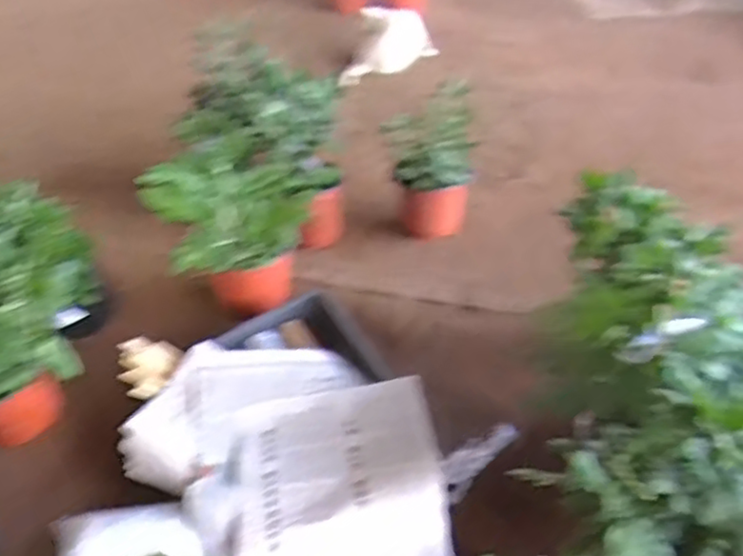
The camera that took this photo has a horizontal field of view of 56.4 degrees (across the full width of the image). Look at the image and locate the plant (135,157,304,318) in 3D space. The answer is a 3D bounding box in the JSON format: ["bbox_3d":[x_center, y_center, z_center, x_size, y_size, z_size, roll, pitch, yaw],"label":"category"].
[{"bbox_3d":[-0.219,-0.047,1.171,0.237,0.282,0.247,-22,45,-19],"label":"plant"}]

